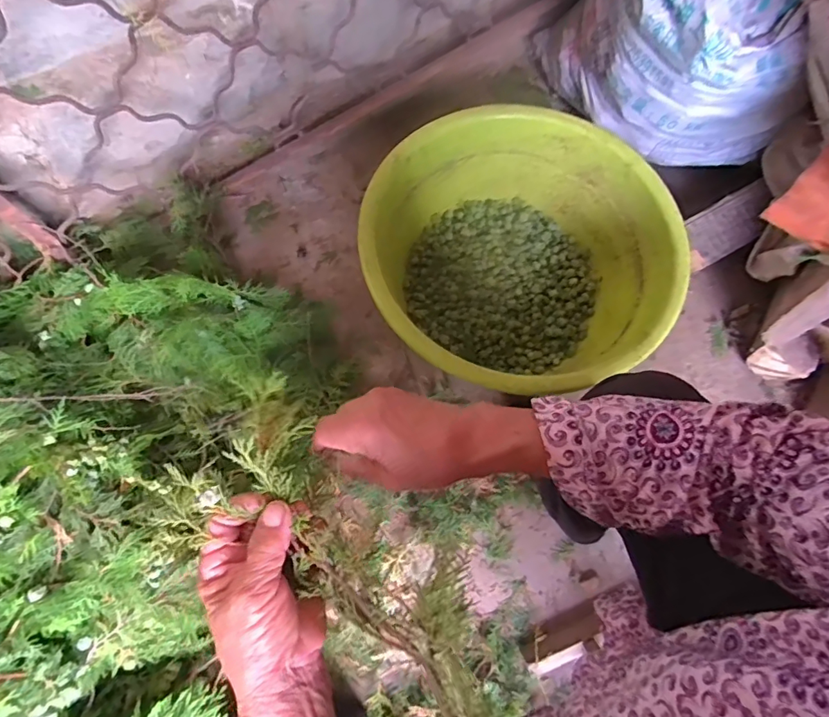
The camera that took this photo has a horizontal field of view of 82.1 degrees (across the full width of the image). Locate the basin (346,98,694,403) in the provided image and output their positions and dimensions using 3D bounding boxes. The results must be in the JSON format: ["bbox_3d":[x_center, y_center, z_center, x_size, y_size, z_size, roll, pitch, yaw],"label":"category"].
[{"bbox_3d":[0.147,-0.143,0.748,0.430,0.192,0.434,1,71,-2],"label":"basin"}]

